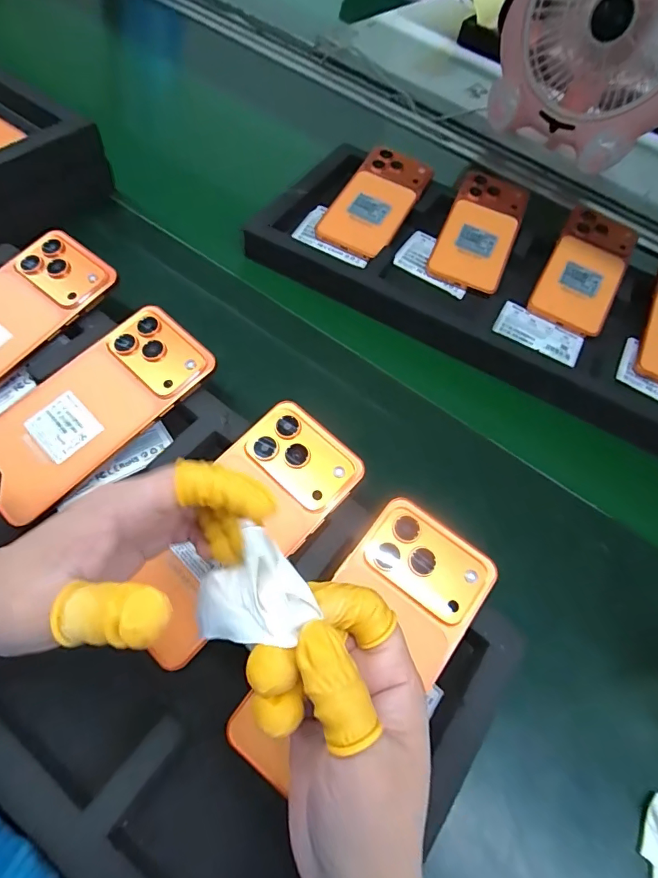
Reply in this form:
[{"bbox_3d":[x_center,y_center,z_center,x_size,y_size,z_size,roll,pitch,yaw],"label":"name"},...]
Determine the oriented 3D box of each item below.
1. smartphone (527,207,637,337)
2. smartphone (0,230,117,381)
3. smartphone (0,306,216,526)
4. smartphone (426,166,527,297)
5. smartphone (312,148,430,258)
[{"bbox_3d":[0.268,-0.178,0.482,0.075,0.014,0.151,25,73,16],"label":"smartphone"},{"bbox_3d":[-0.239,-0.085,0.336,0.069,0.008,0.164,39,75,10],"label":"smartphone"},{"bbox_3d":[-0.158,-0.023,0.310,0.074,0.008,0.160,43,74,13],"label":"smartphone"},{"bbox_3d":[0.164,-0.226,0.495,0.074,0.012,0.158,19,70,11],"label":"smartphone"},{"bbox_3d":[0.052,-0.260,0.501,0.076,0.010,0.157,29,69,7],"label":"smartphone"}]

